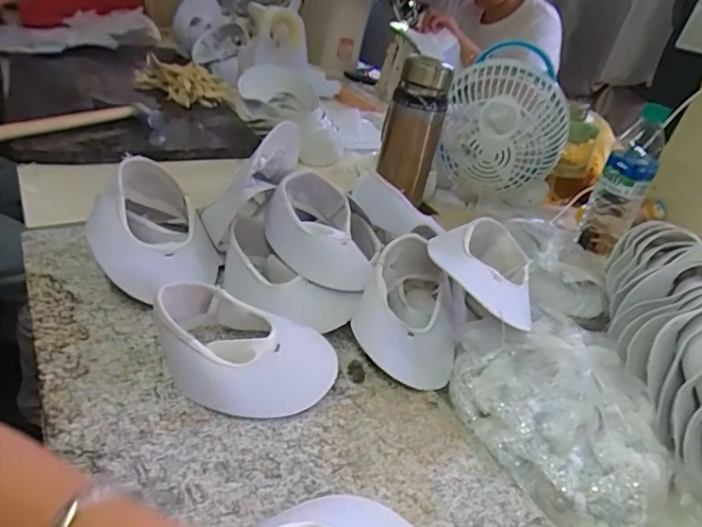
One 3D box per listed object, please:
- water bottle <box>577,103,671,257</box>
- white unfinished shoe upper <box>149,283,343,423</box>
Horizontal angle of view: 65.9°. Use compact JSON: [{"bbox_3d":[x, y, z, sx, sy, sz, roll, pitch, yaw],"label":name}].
[{"bbox_3d":[0.372,-0.112,0.742,0.065,0.205,0.070,28,8,32],"label":"water bottle"},{"bbox_3d":[-0.090,0.071,0.453,0.157,0.051,0.102,11,30,1],"label":"white unfinished shoe upper"}]

